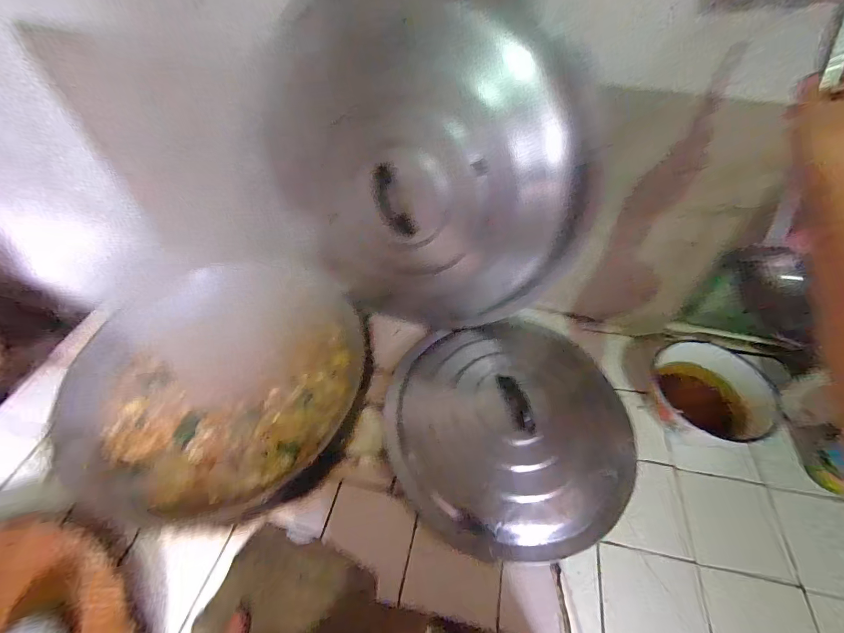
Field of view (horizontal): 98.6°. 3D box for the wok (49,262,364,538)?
[{"bbox_3d":[-0.429,0.134,0.801,0.598,0.117,0.566,-5,54,-3],"label":"wok"}]

